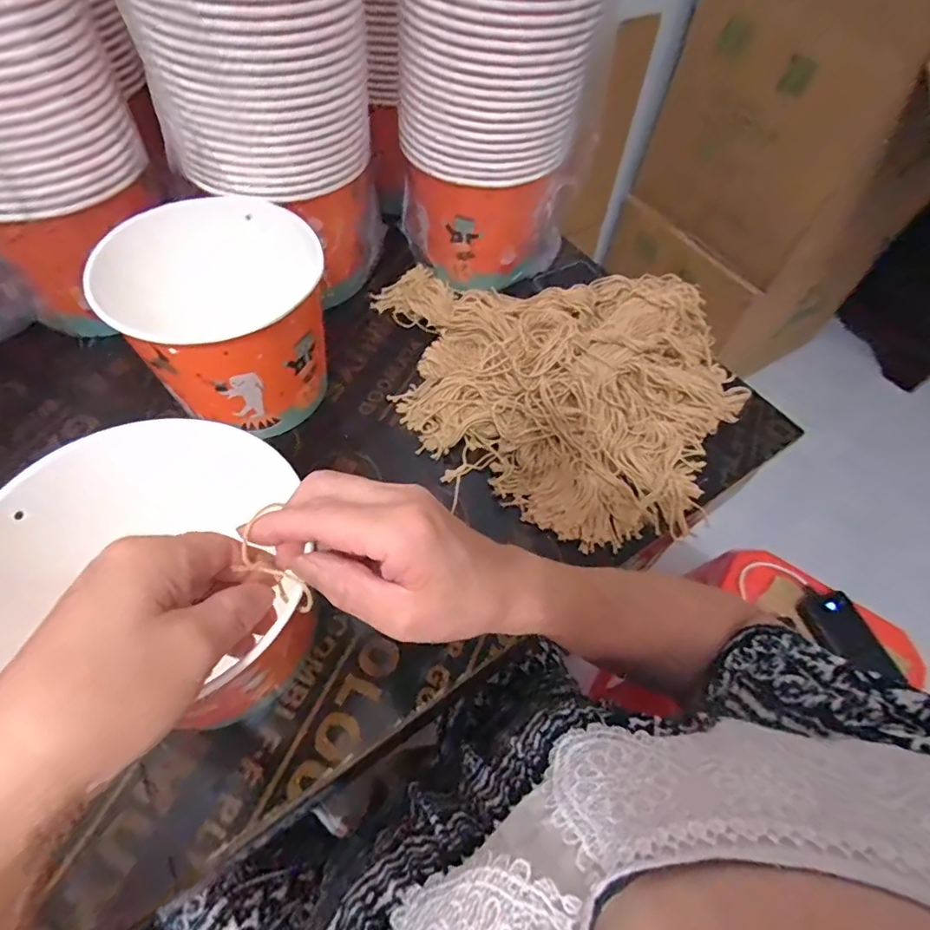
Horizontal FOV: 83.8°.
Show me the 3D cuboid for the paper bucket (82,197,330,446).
[{"bbox_3d":[-0.198,-0.118,0.443,0.158,0.137,0.157,2,57,-3],"label":"paper bucket"}]

